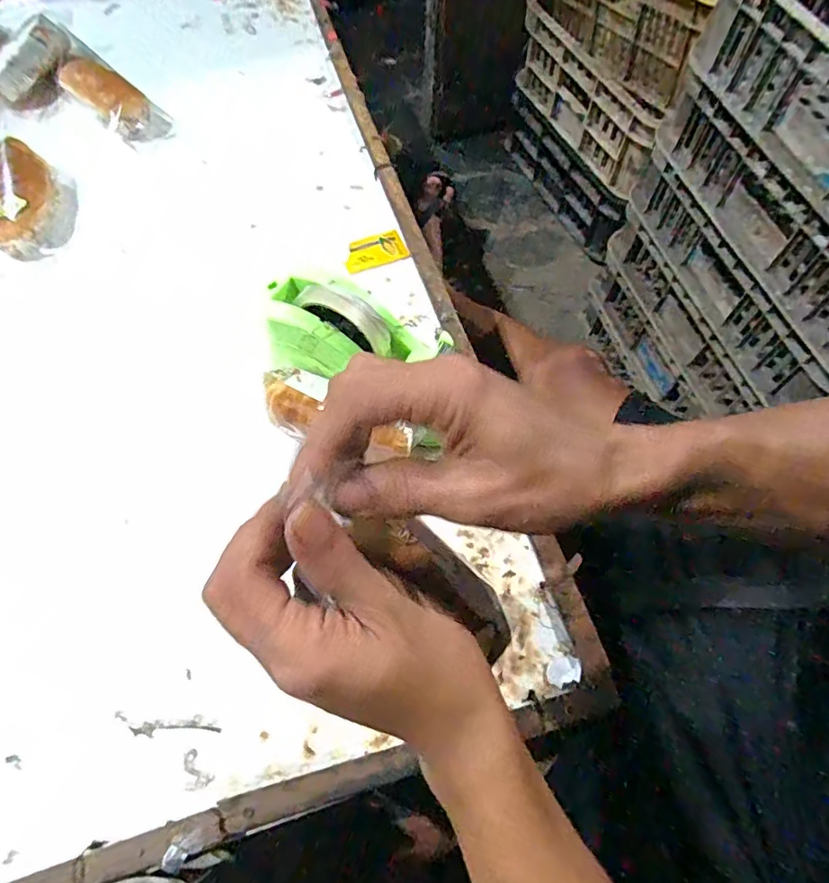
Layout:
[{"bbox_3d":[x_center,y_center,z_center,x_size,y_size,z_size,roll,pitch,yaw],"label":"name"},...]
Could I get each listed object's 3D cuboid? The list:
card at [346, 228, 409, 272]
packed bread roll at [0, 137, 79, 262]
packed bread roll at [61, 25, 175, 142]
[{"bbox_3d":[-0.046,-0.220,0.610,0.072,0.004,0.048,-21,63,-7],"label":"card"},{"bbox_3d":[-0.441,-0.279,0.599,0.085,0.041,0.161,-17,66,-12],"label":"packed bread roll"},{"bbox_3d":[-0.410,-0.465,0.691,0.214,0.040,0.081,41,68,15],"label":"packed bread roll"}]

